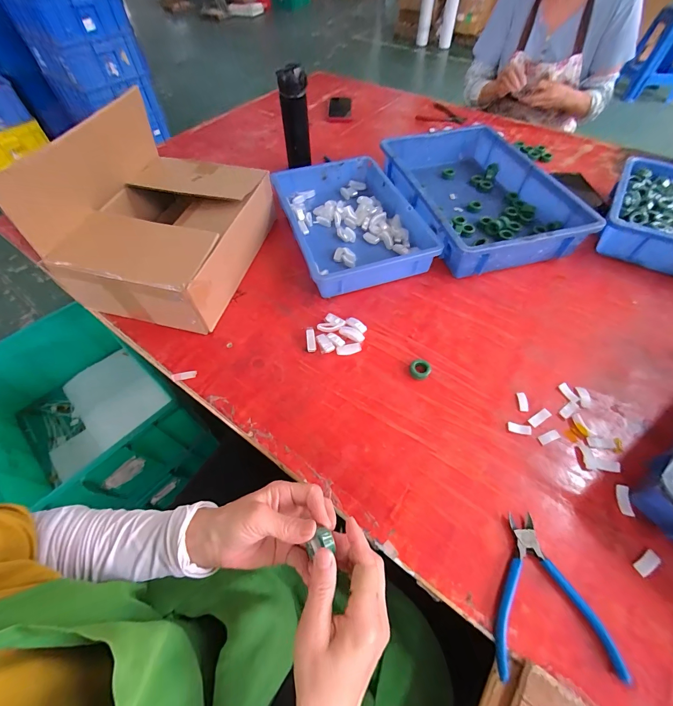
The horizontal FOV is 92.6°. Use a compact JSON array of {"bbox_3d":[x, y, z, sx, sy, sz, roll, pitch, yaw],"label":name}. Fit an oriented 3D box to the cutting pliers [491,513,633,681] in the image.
[{"bbox_3d":[0.218,0.253,0.344,0.116,0.013,0.138,1,55,1],"label":"cutting pliers"}]

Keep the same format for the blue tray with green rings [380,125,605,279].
[{"bbox_3d":[0.294,-0.360,0.718,0.292,0.078,0.447,-13,56,-9],"label":"blue tray with green rings"}]

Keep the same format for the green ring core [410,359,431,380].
[{"bbox_3d":[0.129,0.025,0.497,0.031,0.014,0.031,0,55,0],"label":"green ring core"}]

